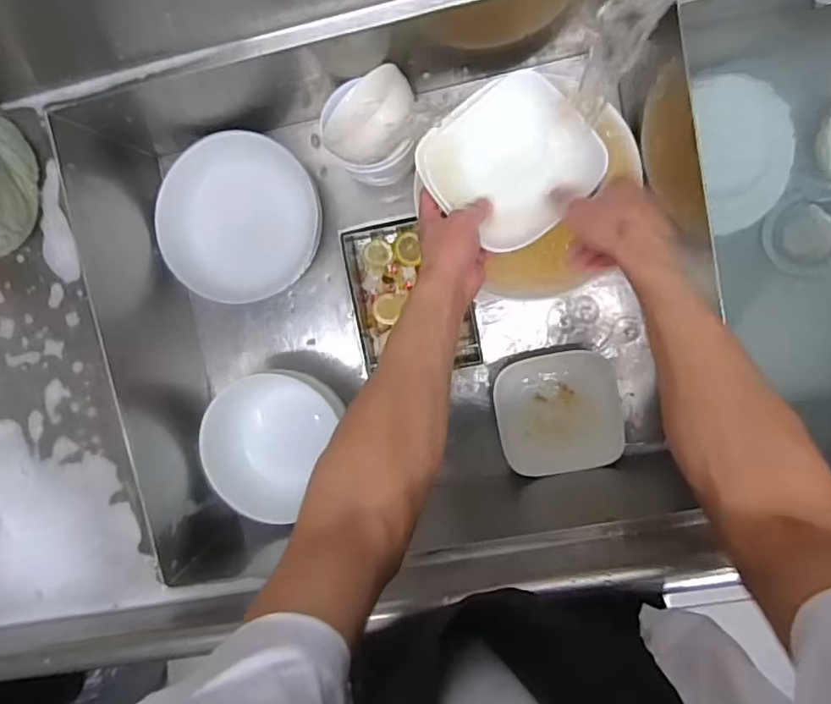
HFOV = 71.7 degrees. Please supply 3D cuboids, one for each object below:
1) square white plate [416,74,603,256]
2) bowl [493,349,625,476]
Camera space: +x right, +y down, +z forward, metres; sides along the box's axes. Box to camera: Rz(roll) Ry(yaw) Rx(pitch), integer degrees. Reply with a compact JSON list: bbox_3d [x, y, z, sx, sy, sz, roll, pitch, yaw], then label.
[{"bbox_3d":[0.098,-0.193,0.574,0.152,0.029,0.148,-43,90,9],"label":"square white plate"},{"bbox_3d":[0.181,0.076,0.729,0.150,0.039,0.143,-9,95,7],"label":"bowl"}]

